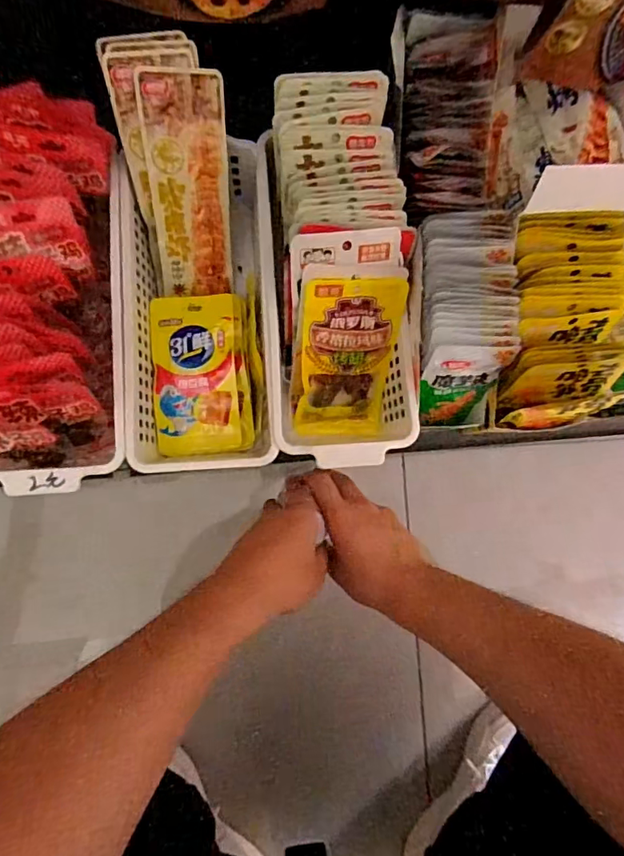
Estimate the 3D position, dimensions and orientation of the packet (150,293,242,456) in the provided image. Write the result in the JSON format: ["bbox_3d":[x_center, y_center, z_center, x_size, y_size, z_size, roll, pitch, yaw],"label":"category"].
[{"bbox_3d":[-0.109,-0.052,0.469,0.077,0.024,0.147,-4,85,-5],"label":"packet"}]

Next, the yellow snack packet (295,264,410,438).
[{"bbox_3d":[0.032,-0.067,0.461,0.088,0.024,0.171,-1,129,-5],"label":"yellow snack packet"}]

